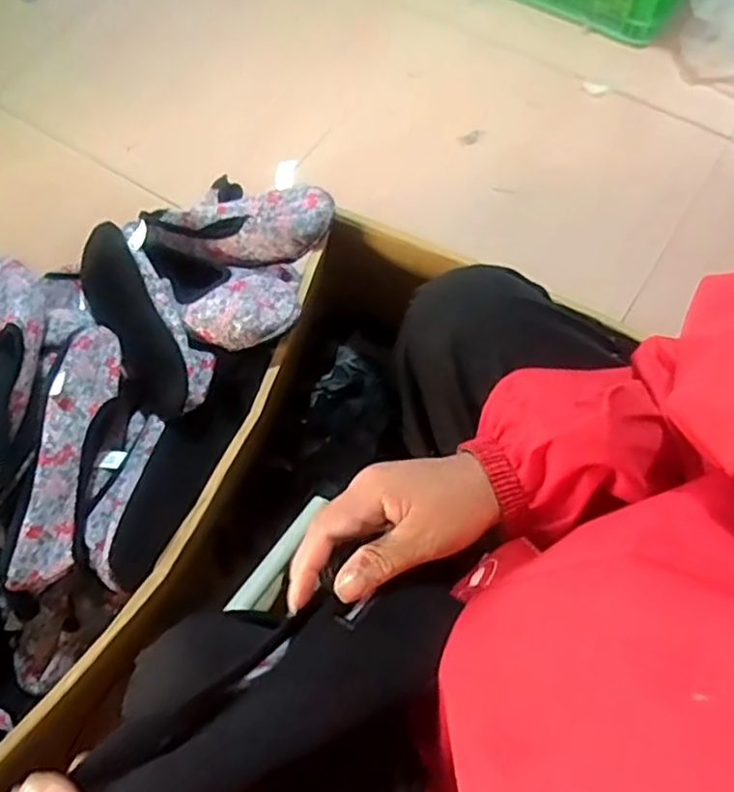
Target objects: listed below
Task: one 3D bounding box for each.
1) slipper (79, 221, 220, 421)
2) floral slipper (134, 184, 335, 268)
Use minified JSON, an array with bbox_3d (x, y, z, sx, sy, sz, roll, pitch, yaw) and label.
[{"bbox_3d":[-0.248,-0.077,0.733,0.096,0.074,0.251,-32,69,-10],"label":"slipper"},{"bbox_3d":[-0.144,-0.196,0.764,0.218,0.064,0.103,4,67,21],"label":"floral slipper"}]

